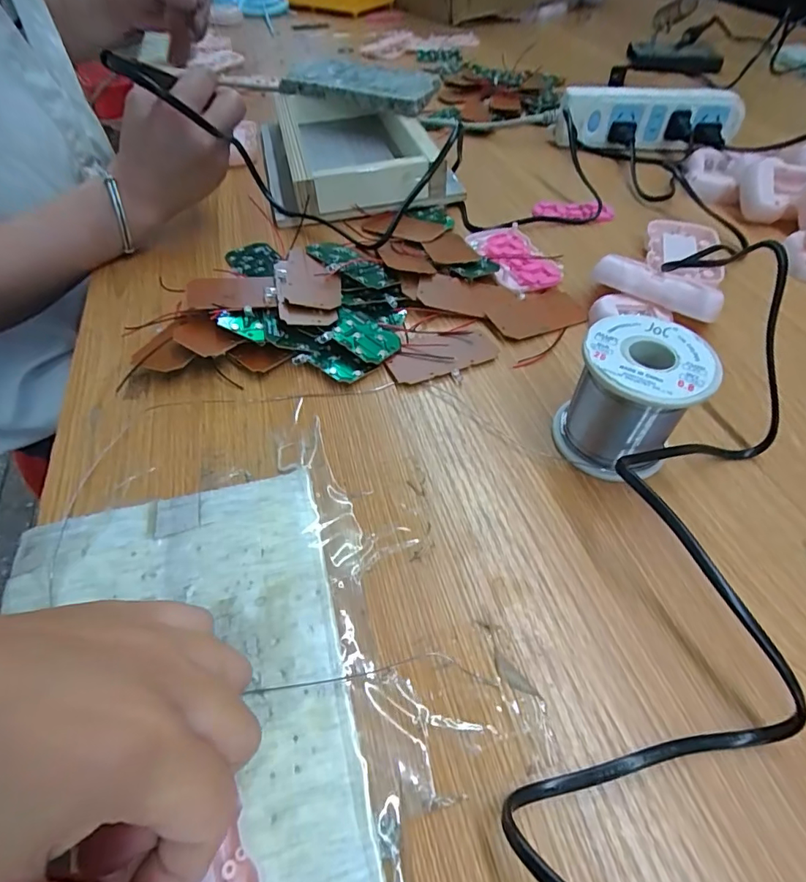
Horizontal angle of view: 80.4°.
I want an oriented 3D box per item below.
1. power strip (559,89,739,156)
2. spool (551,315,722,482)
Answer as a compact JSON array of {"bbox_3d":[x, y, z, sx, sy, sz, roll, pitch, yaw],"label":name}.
[{"bbox_3d":[0.272,-0.354,0.525,0.192,0.049,0.034,7,52,5],"label":"power strip"},{"bbox_3d":[0.118,-0.020,0.253,0.058,0.065,0.060,0,51,0],"label":"spool"}]

